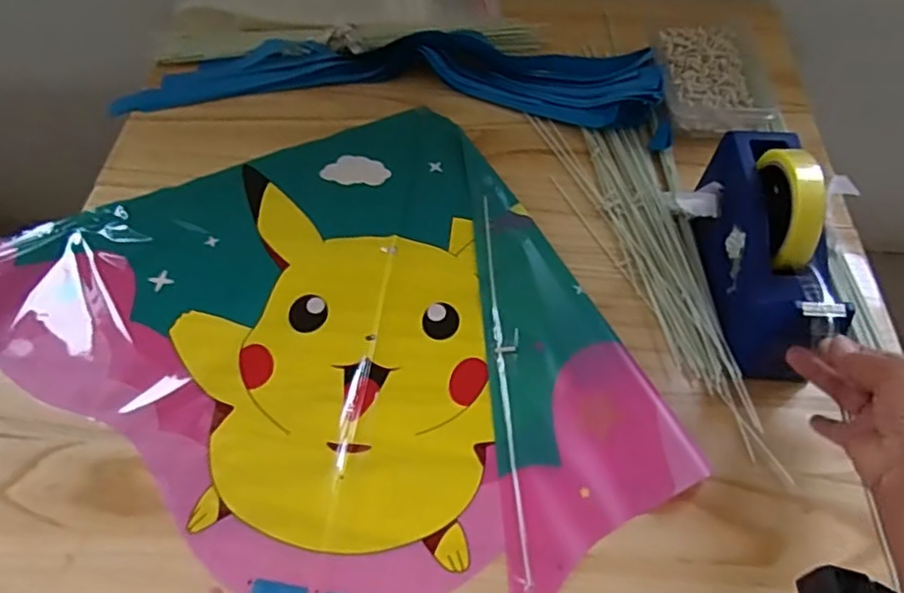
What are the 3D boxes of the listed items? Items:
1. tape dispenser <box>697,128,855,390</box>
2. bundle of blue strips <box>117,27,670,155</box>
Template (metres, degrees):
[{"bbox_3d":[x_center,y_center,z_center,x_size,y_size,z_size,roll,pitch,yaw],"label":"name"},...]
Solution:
[{"bbox_3d":[0.257,-0.045,0.516,0.070,0.114,0.202,1,57,4],"label":"tape dispenser"},{"bbox_3d":[-0.066,-0.247,0.715,0.588,0.031,0.131,6,56,4],"label":"bundle of blue strips"}]

